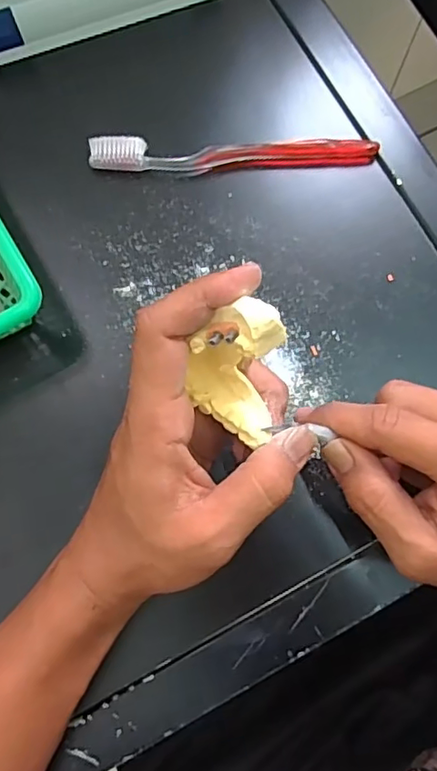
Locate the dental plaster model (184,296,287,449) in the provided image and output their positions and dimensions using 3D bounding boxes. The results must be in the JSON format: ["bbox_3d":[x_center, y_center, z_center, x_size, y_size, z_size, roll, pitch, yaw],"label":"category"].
[{"bbox_3d":[0.009,-0.007,0.248,0.045,0.064,0.026,26,58,8],"label":"dental plaster model"}]

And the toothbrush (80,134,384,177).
[{"bbox_3d":[0.010,-0.154,0.379,0.187,0.013,0.022,-1,79,0],"label":"toothbrush"}]

